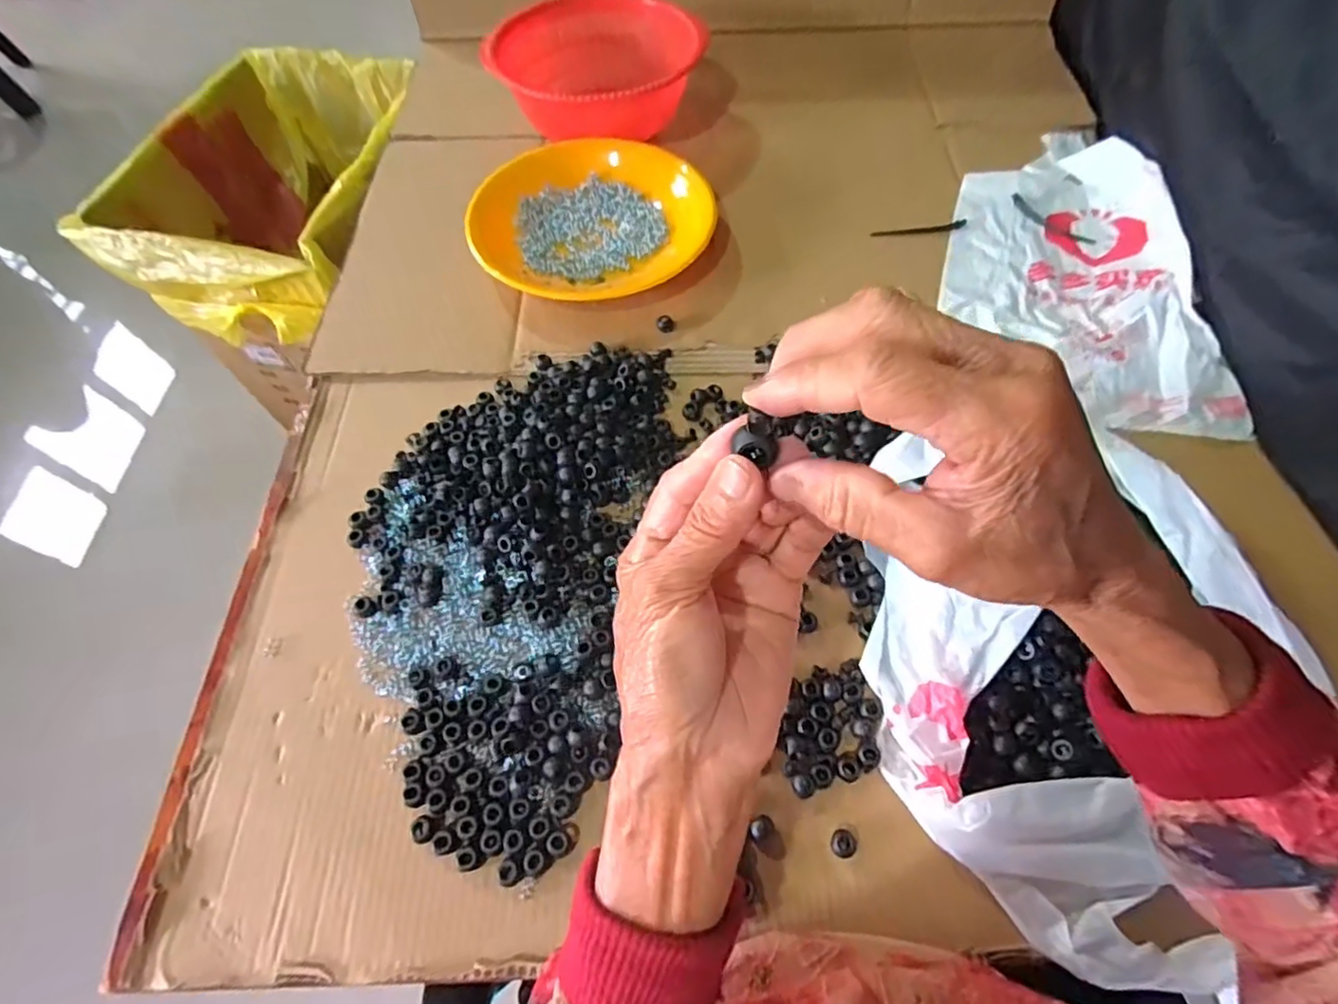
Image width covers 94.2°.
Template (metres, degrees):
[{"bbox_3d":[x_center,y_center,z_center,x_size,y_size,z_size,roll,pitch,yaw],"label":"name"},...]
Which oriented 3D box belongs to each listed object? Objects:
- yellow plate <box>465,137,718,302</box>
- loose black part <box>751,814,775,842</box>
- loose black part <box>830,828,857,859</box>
[{"bbox_3d":[-0.082,-0.298,0.650,0.237,0.044,0.201,-15,61,-6],"label":"yellow plate"},{"bbox_3d":[0.058,0.203,0.387,0.015,0.011,0.013,-25,62,-12],"label":"loose black part"},{"bbox_3d":[0.108,0.209,0.381,0.015,0.004,0.015,-11,60,-4],"label":"loose black part"}]

